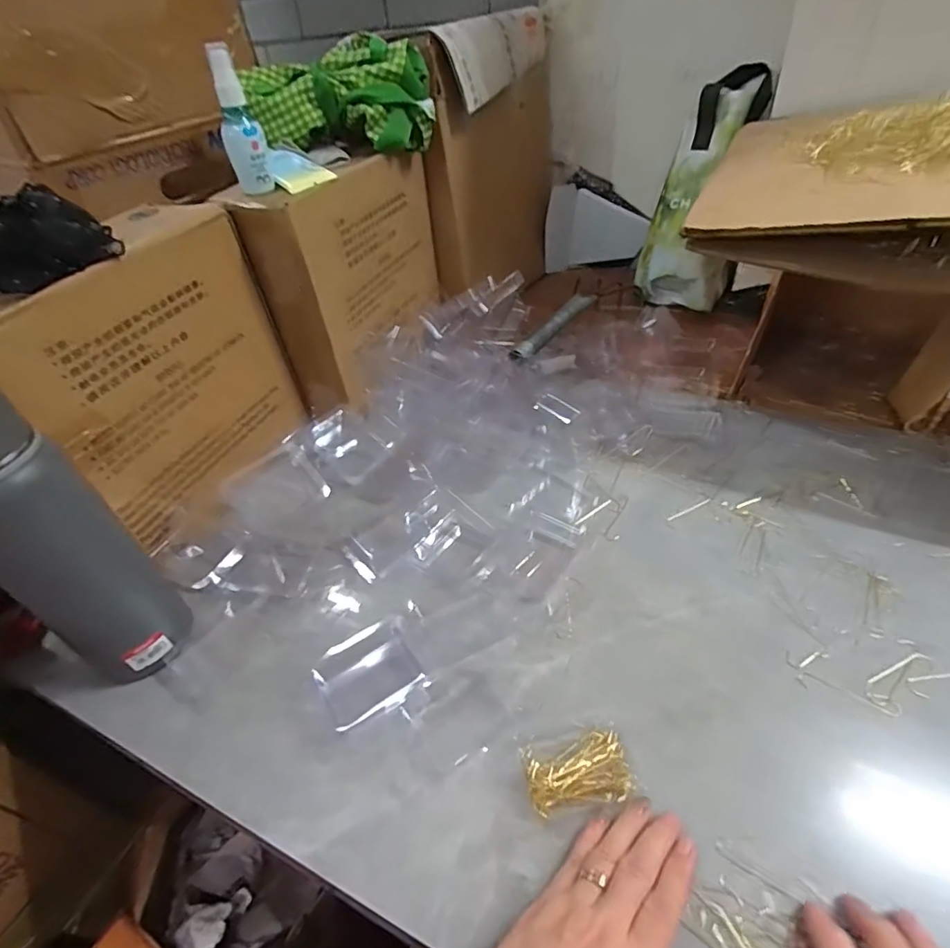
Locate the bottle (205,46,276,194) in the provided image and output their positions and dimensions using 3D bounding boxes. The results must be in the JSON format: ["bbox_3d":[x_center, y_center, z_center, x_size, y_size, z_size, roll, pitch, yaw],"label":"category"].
[{"bbox_3d":[-0.225,-0.333,0.516,0.038,0.117,0.032,-18,43,-12],"label":"bottle"}]

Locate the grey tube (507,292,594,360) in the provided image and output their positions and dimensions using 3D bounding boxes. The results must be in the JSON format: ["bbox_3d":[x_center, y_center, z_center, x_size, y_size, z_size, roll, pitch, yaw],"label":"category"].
[{"bbox_3d":[0.107,-0.201,0.724,0.024,0.016,0.194,24,50,30],"label":"grey tube"}]

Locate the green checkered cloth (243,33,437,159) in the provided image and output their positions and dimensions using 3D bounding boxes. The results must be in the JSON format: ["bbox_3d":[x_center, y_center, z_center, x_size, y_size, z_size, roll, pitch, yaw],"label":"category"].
[{"bbox_3d":[-0.159,-0.433,0.631,0.218,0.102,0.091,-7,42,0],"label":"green checkered cloth"}]

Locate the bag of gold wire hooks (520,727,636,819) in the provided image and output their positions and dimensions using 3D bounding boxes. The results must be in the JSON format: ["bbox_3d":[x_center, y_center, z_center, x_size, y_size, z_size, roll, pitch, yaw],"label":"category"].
[{"bbox_3d":[0.068,0.200,0.365,0.068,0.014,0.042,-13,43,-6],"label":"bag of gold wire hooks"}]

